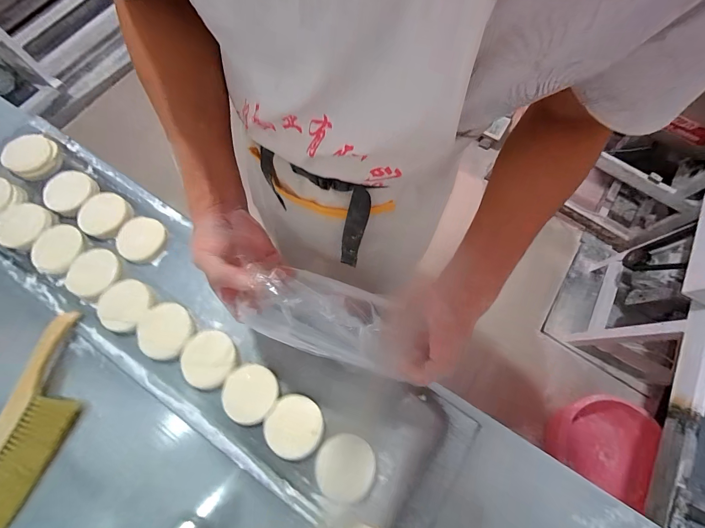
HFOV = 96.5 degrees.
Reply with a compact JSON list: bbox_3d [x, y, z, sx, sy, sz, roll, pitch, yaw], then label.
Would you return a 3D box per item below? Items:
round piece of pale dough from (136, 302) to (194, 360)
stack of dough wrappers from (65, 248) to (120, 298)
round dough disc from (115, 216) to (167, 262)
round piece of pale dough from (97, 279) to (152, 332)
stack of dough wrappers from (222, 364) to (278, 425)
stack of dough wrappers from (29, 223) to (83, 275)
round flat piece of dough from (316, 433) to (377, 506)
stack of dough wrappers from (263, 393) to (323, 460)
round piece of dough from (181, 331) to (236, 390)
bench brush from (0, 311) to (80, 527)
[{"bbox_3d":[-0.314,0.112,0.526,0.085,0.015,0.083,0,72,-1],"label":"round piece of pale dough"},{"bbox_3d":[-0.459,0.014,0.554,0.081,0.020,0.083,-42,78,-13],"label":"stack of dough wrappers"},{"bbox_3d":[-0.392,-0.045,0.586,0.083,0.017,0.082,0,72,-1],"label":"round dough disc"},{"bbox_3d":[-0.389,0.068,0.535,0.080,0.015,0.082,3,60,-5],"label":"round piece of pale dough"},{"bbox_3d":[-0.163,0.206,0.500,0.080,0.018,0.087,-4,72,-3],"label":"stack of dough wrappers"},{"bbox_3d":[-0.536,-0.029,0.573,0.079,0.029,0.097,-6,72,-3],"label":"stack of dough wrappers"},{"bbox_3d":[-0.011,0.311,0.480,0.087,0.007,0.089,0,72,-1],"label":"round flat piece of dough"},{"bbox_3d":[-0.092,0.253,0.491,0.087,0.012,0.086,31,74,8],"label":"stack of dough wrappers"},{"bbox_3d":[-0.238,0.156,0.520,0.089,0.010,0.087,0,72,-1],"label":"round piece of dough"},{"bbox_3d":[-0.506,0.250,0.502,0.107,0.047,0.341,17,73,4],"label":"bench brush"}]

